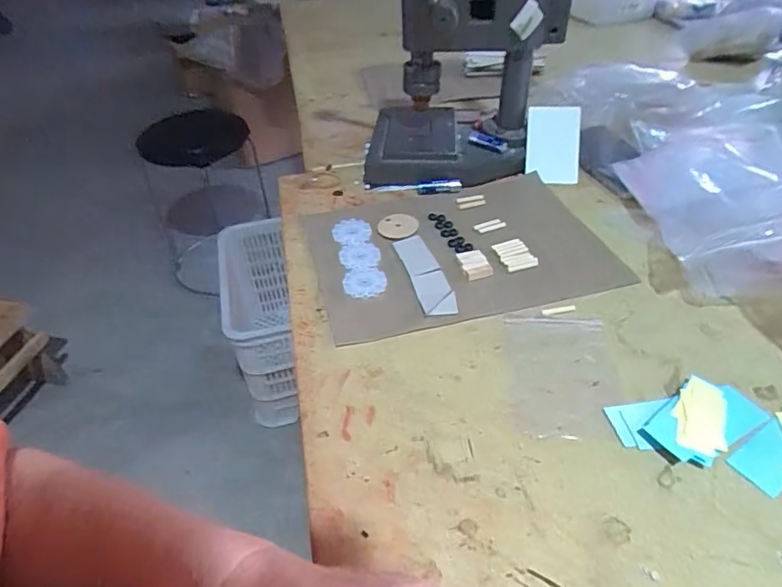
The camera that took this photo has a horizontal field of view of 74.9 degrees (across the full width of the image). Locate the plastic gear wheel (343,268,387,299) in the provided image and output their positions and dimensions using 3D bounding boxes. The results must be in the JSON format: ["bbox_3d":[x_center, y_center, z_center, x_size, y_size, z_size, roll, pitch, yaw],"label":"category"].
[{"bbox_3d":[-0.024,-0.012,0.467,0.038,0.004,0.037,-4,41,-2],"label":"plastic gear wheel"}]

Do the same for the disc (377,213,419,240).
[{"bbox_3d":[0.009,-0.071,0.534,0.037,0.006,0.046,14,43,17],"label":"disc"}]

